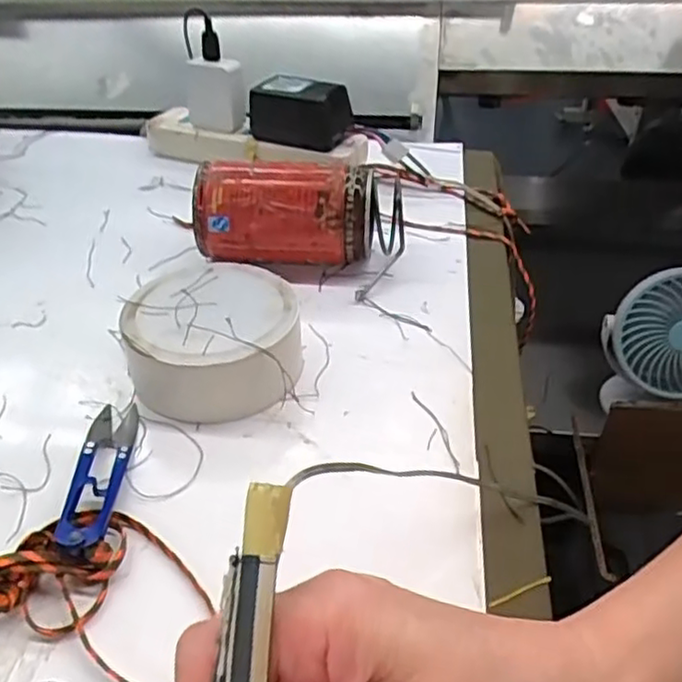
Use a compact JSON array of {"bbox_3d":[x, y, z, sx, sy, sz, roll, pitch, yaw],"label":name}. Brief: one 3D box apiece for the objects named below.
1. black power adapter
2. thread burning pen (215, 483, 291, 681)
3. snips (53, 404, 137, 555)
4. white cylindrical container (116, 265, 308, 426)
[{"bbox_3d":[-0.031,-0.187,0.550,0.078,0.042,0.044,13,36,19],"label":"black power adapter"},{"bbox_3d":[-0.027,0.104,0.172,0.016,0.012,0.131,3,72,5],"label":"thread burning pen"},{"bbox_3d":[-0.108,0.056,0.302,0.020,0.019,0.097,-3,37,-4],"label":"snips"},{"bbox_3d":[-0.066,0.000,0.361,0.090,0.040,0.092,0,37,0],"label":"white cylindrical container"}]

